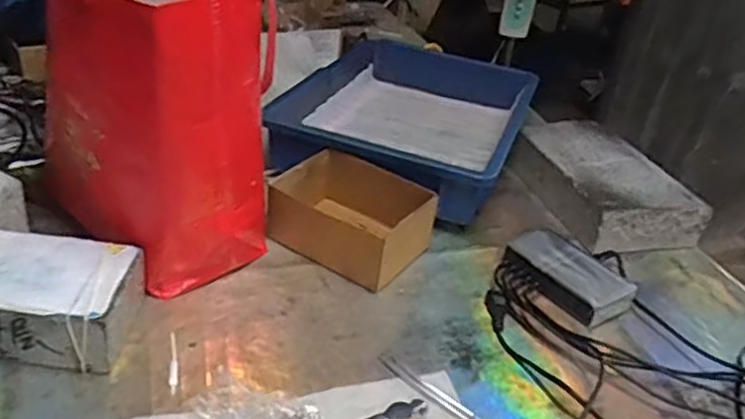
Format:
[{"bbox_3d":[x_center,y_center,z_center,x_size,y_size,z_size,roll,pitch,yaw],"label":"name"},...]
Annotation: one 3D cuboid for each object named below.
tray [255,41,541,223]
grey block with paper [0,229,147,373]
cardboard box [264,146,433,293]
[{"bbox_3d":[0.056,-0.123,0.969,0.286,0.102,0.408,14,32,11],"label":"tray"},{"bbox_3d":[-0.286,0.075,0.603,0.151,0.066,0.108,6,31,-4],"label":"grey block with paper"},{"bbox_3d":[-0.024,0.009,0.761,0.156,0.077,0.115,23,34,23],"label":"cardboard box"}]

